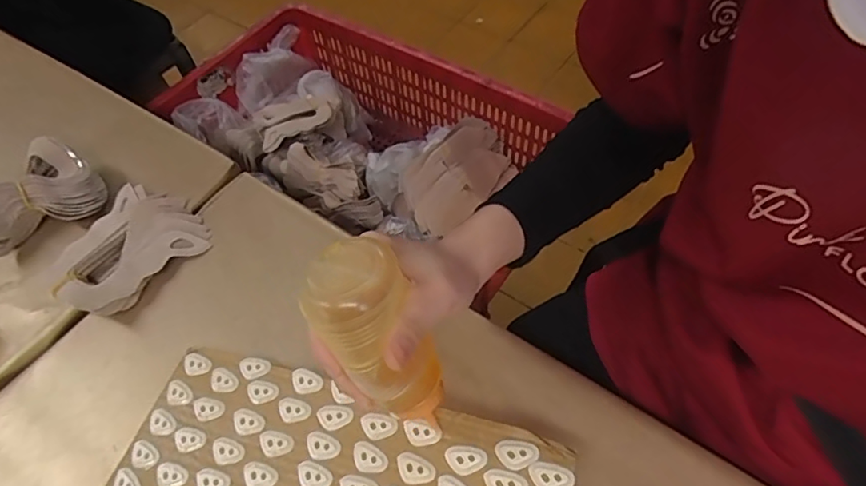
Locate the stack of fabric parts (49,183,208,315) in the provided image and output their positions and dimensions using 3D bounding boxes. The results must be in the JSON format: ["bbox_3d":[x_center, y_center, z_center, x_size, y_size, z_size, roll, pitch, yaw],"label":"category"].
[{"bbox_3d":[-0.269,0.002,0.476,0.093,0.031,0.122,35,65,23],"label":"stack of fabric parts"}]

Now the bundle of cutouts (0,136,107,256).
[{"bbox_3d":[-0.363,-0.041,0.489,0.112,0.060,0.067,-31,60,-17],"label":"bundle of cutouts"}]

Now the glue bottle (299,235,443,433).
[{"bbox_3d":[-0.025,0.053,0.282,0.049,0.110,0.038,-40,37,-21],"label":"glue bottle"}]

